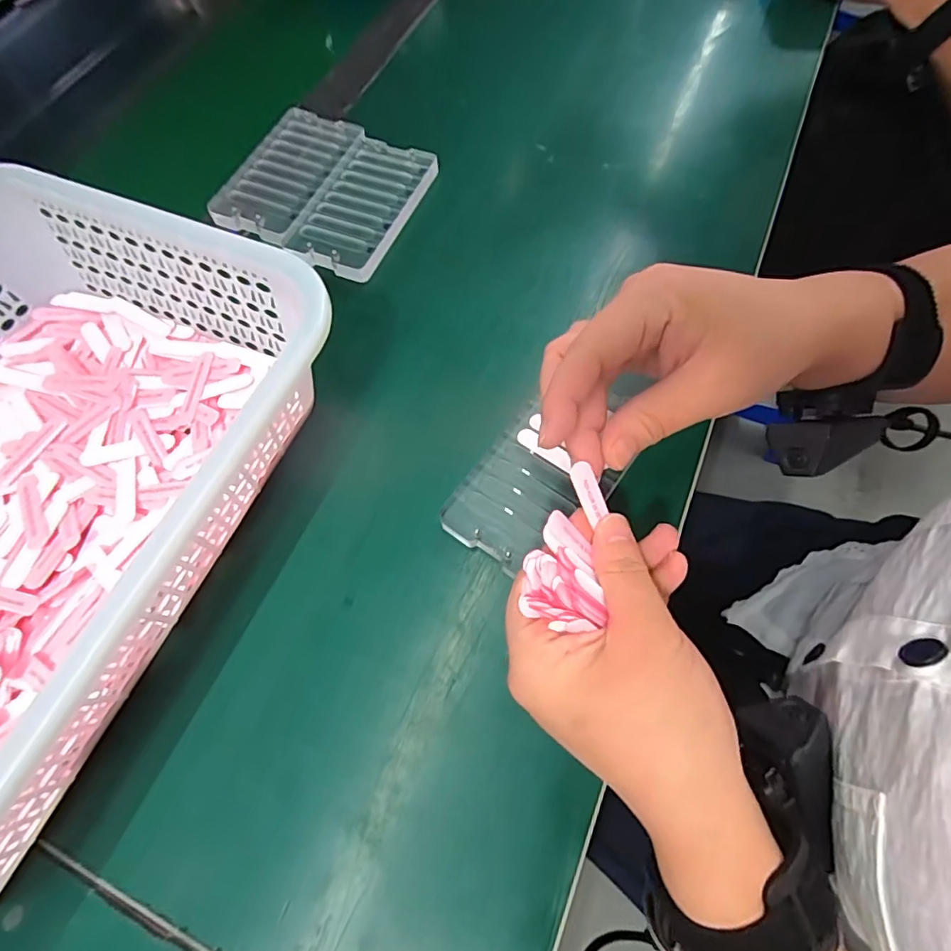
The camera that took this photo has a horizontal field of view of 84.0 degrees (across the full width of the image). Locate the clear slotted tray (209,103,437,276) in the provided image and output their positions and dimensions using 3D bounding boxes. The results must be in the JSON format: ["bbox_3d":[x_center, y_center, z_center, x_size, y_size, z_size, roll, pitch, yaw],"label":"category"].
[{"bbox_3d":[-0.108,-0.209,0.384,0.136,0.008,0.123,23,69,11],"label":"clear slotted tray"}]

